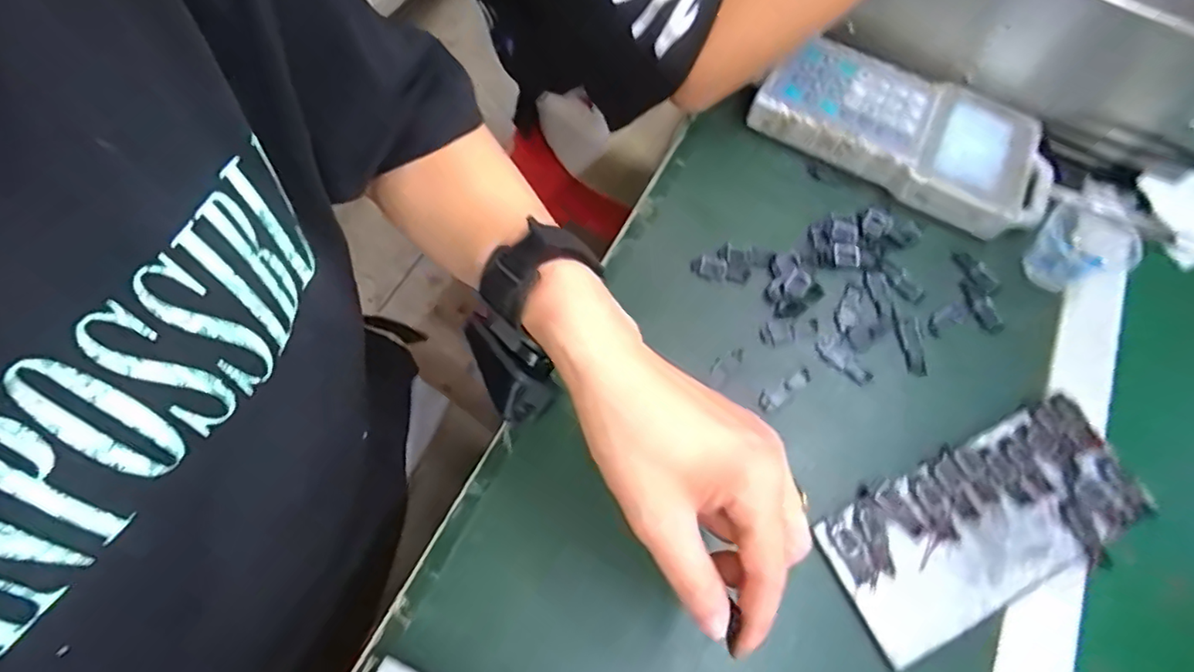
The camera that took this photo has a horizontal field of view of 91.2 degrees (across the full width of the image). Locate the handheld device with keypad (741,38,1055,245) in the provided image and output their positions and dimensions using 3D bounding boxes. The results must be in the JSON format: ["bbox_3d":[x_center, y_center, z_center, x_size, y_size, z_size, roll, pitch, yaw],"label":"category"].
[{"bbox_3d":[0.241,-0.159,0.454,0.227,0.034,0.111,30,66,9],"label":"handheld device with keypad"}]

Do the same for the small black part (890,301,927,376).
[{"bbox_3d":[0.211,0.003,0.393,0.015,0.004,0.050,-1,65,-5],"label":"small black part"}]

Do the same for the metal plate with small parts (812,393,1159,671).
[{"bbox_3d":[0.229,0.107,0.343,0.196,0.009,0.084,-21,68,-14],"label":"metal plate with small parts"}]

